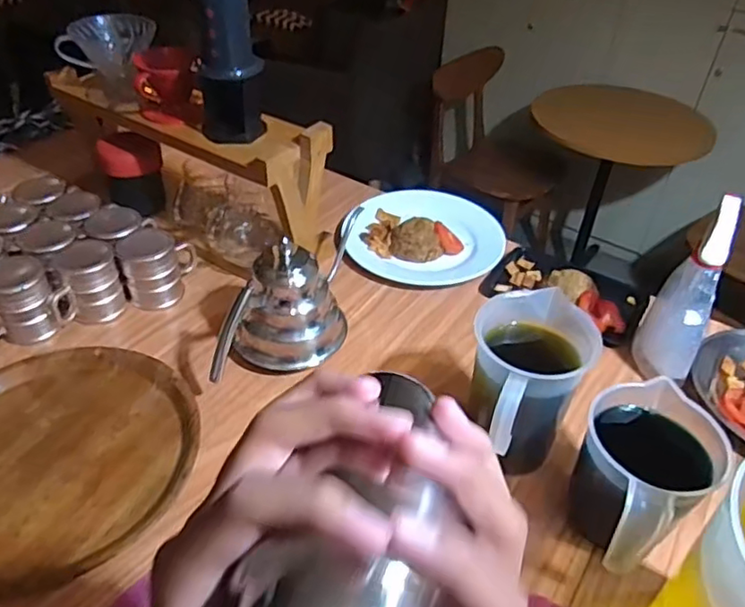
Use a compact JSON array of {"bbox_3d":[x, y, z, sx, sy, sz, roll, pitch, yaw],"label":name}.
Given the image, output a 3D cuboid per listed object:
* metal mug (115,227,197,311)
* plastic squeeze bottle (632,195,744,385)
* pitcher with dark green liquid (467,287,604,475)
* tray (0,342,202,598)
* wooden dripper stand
[{"bbox_3d":[-0.295,-0.059,0.837,0.088,0.098,0.089,-3,41,-8],"label":"metal mug"},{"bbox_3d":[0.373,-0.008,0.714,0.069,0.227,0.078,24,44,23],"label":"plastic squeeze bottle"},{"bbox_3d":[0.153,0.099,0.620,0.115,0.174,0.144,7,40,4],"label":"pitcher with dark green liquid"},{"bbox_3d":[-0.345,0.156,0.642,0.300,0.032,0.279,2,40,-1],"label":"tray"},{"bbox_3d":[-0.263,-0.207,0.905,0.435,0.196,0.149,25,45,23],"label":"wooden dripper stand"}]

